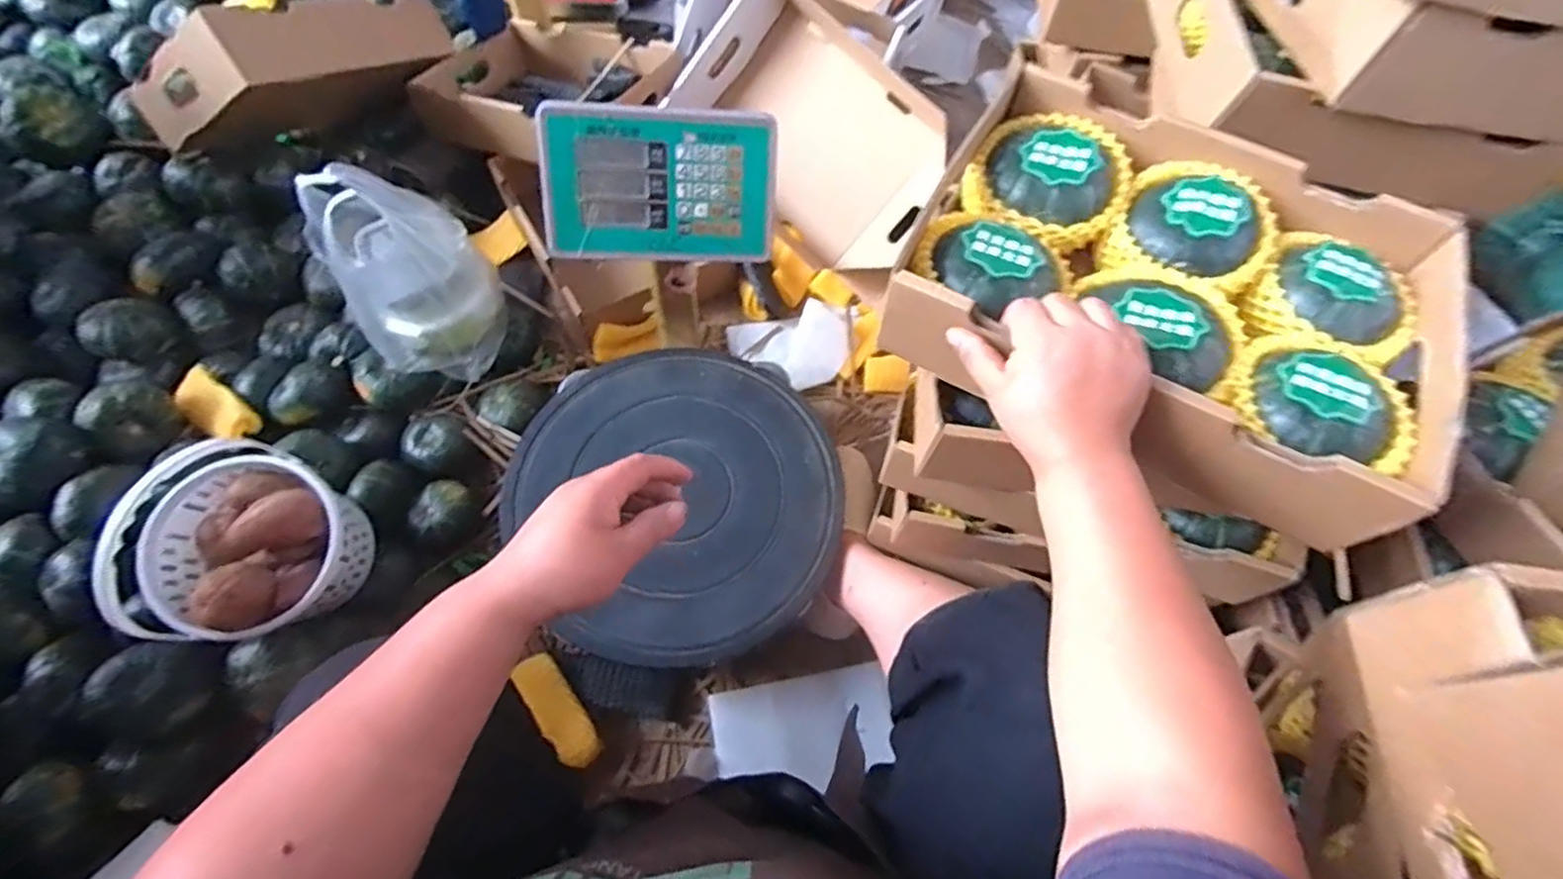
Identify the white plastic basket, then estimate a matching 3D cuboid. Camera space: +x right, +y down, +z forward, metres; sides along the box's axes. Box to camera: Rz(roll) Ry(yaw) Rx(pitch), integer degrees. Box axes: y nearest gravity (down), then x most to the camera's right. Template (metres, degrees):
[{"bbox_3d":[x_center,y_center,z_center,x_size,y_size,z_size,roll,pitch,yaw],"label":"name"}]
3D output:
[{"bbox_3d":[-0.541,0.104,0.656,0.172,0.207,0.183,1,63,-3],"label":"white plastic basket"}]

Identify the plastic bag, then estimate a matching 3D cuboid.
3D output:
[{"bbox_3d":[-0.457,-0.213,0.819,0.163,0.286,0.161,-29,68,-17],"label":"plastic bag"}]

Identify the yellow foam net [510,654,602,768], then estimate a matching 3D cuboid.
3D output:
[{"bbox_3d":[-0.245,0.301,0.734,0.043,0.036,0.127,-33,88,-18],"label":"yellow foam net"}]

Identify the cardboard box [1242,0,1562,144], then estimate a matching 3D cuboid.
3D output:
[{"bbox_3d":[0.613,-0.384,0.591,0.355,0.101,0.223,3,63,-2],"label":"cardboard box"}]

